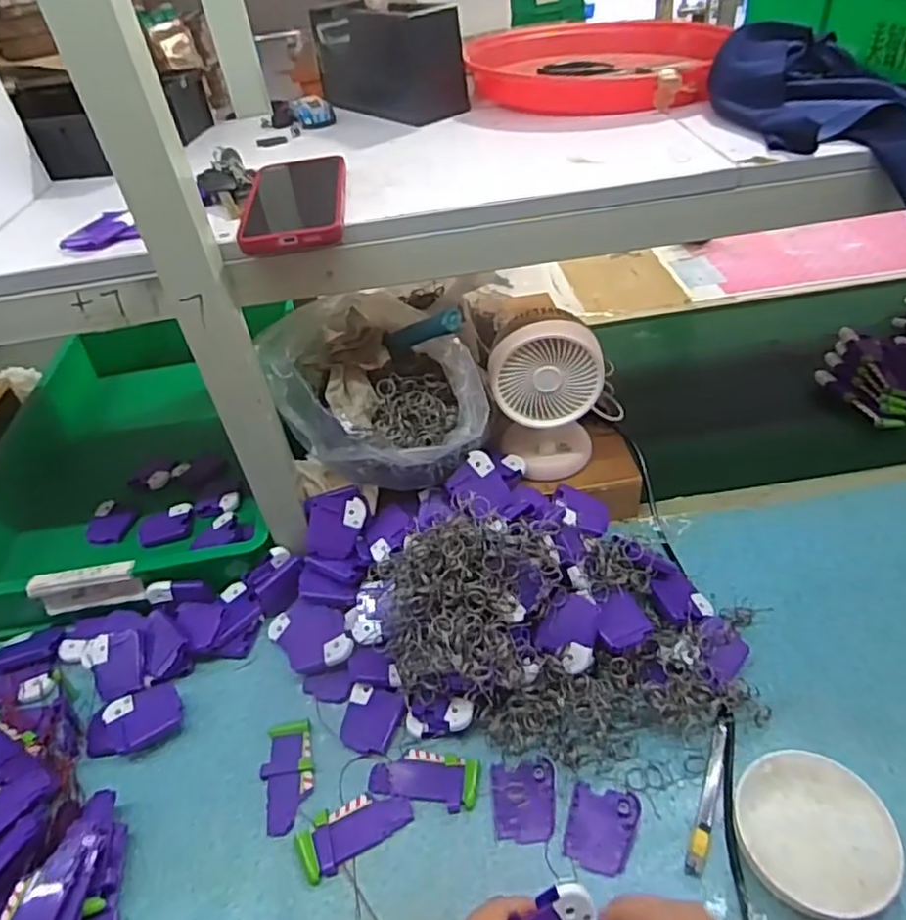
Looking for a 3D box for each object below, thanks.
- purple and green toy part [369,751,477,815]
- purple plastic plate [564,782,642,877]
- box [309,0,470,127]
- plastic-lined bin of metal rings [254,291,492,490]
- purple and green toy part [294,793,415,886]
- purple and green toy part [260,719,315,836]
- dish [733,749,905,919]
[{"bbox_3d":[-0.025,0.265,0.551,0.091,0.010,0.040,5,42,14],"label":"purple and green toy part"},{"bbox_3d":[0.116,0.286,0.512,0.051,0.004,0.061,9,50,19],"label":"purple plastic plate"},{"bbox_3d":[-0.078,-0.445,0.740,0.074,0.108,0.202,-32,46,-25],"label":"box"},{"bbox_3d":[-0.077,-0.062,0.655,0.186,0.156,0.167,-21,43,-15],"label":"plastic-lined bin of metal rings"},{"bbox_3d":[-0.080,0.296,0.529,0.090,0.010,0.043,-26,44,-20],"label":"purple and green toy part"},{"bbox_3d":[-0.142,0.271,0.565,0.043,0.014,0.088,-12,41,-5],"label":"purple and green toy part"},{"bbox_3d":[0.264,0.271,0.479,0.104,0.023,0.106,-4,41,4],"label":"dish"}]

